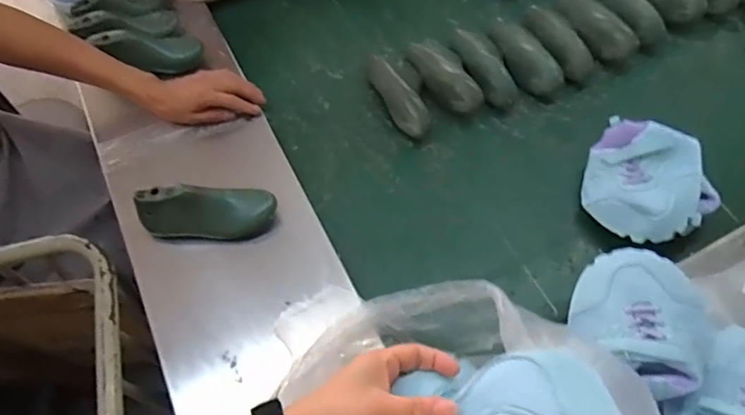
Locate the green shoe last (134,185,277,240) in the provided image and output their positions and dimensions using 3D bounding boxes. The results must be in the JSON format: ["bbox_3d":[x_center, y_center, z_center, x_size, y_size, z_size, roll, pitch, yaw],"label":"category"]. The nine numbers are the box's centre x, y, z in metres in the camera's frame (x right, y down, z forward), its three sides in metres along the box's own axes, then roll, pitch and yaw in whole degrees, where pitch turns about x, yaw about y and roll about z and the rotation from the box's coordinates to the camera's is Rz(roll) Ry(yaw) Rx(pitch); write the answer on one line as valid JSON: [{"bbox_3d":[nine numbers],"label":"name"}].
[{"bbox_3d":[-0.214,0.005,0.687,0.171,0.079,0.051,-3,62,0],"label":"green shoe last"}]

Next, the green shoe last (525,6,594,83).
[{"bbox_3d":[0.309,-0.278,0.893,0.078,0.039,0.156,-15,62,-6],"label":"green shoe last"}]

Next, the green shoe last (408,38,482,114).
[{"bbox_3d":[0.118,-0.217,0.852,0.068,0.049,0.173,-28,64,-13],"label":"green shoe last"}]

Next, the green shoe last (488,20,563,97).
[{"bbox_3d":[0.252,-0.259,0.880,0.064,0.053,0.173,-21,63,-9],"label":"green shoe last"}]

